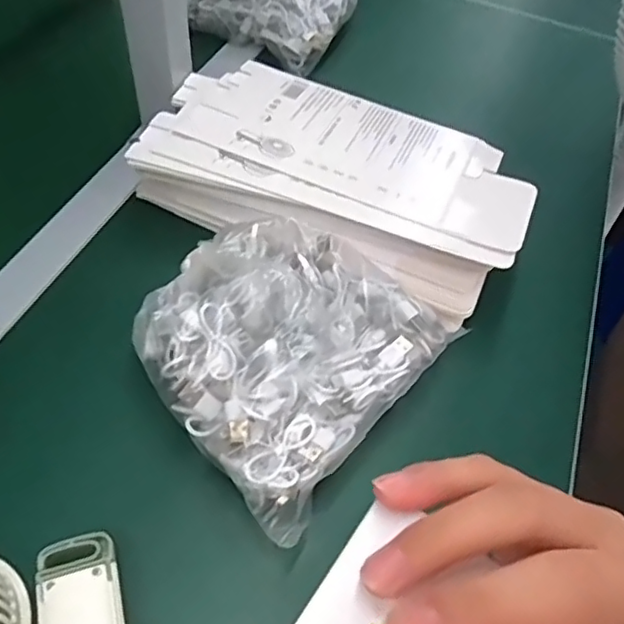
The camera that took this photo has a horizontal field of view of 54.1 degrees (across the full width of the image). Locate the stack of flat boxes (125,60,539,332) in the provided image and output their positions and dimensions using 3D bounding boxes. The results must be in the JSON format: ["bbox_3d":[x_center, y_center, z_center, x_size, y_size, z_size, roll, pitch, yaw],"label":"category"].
[{"bbox_3d":[0.022,-0.117,0.513,0.311,0.045,0.176,21,53,10],"label":"stack of flat boxes"}]

